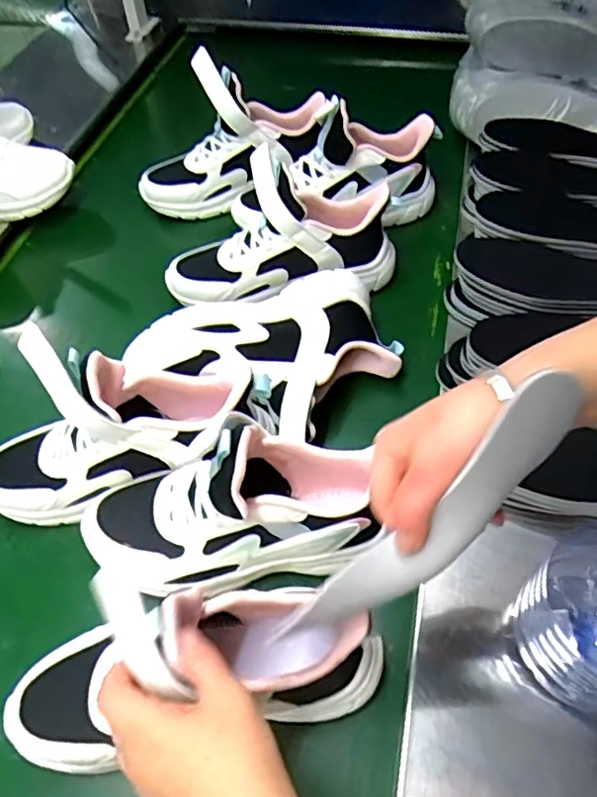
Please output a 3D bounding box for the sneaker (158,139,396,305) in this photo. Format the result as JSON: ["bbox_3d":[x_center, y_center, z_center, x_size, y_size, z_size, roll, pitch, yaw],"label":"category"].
[{"bbox_3d":[-0.020,-0.184,0.640,0.253,0.124,0.095,-9,54,-5],"label":"sneaker"}]

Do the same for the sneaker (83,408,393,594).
[{"bbox_3d":[-0.049,0.091,0.447,0.219,0.135,0.104,0,53,2],"label":"sneaker"}]

